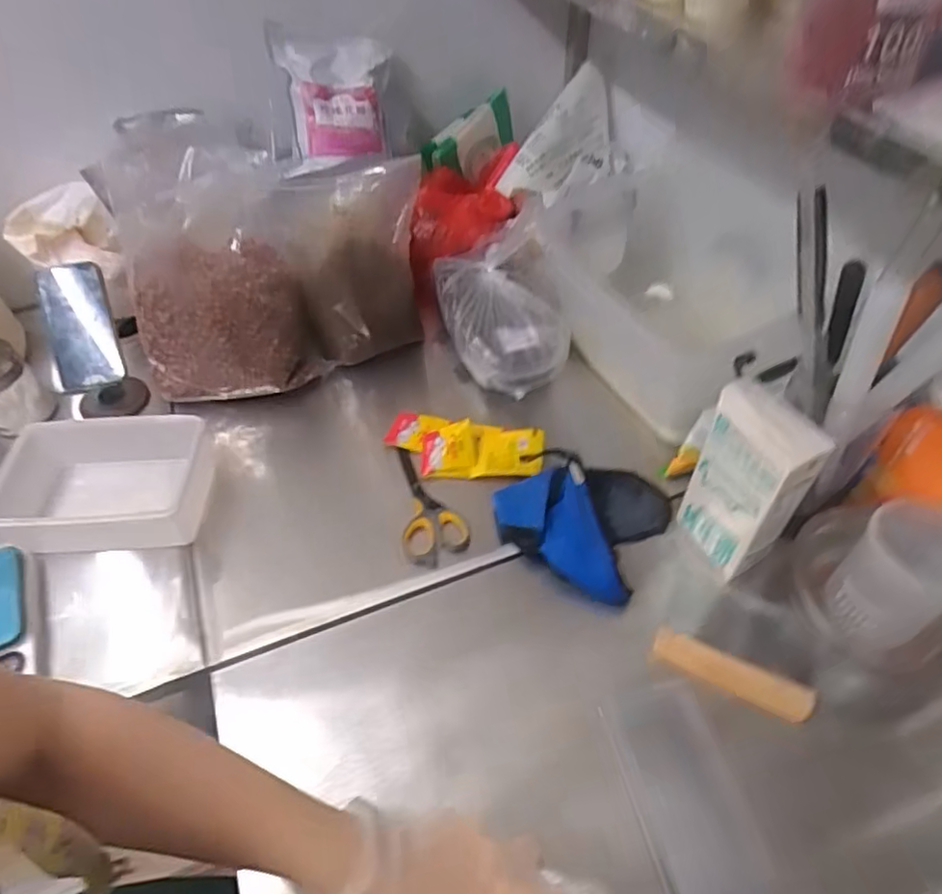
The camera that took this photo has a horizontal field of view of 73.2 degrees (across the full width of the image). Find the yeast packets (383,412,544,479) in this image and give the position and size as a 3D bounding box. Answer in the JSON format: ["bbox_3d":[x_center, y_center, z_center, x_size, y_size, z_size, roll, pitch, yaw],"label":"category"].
[{"bbox_3d":[-0.008,0.002,0.814,0.223,0.051,0.089,13,51,14],"label":"yeast packets"}]

